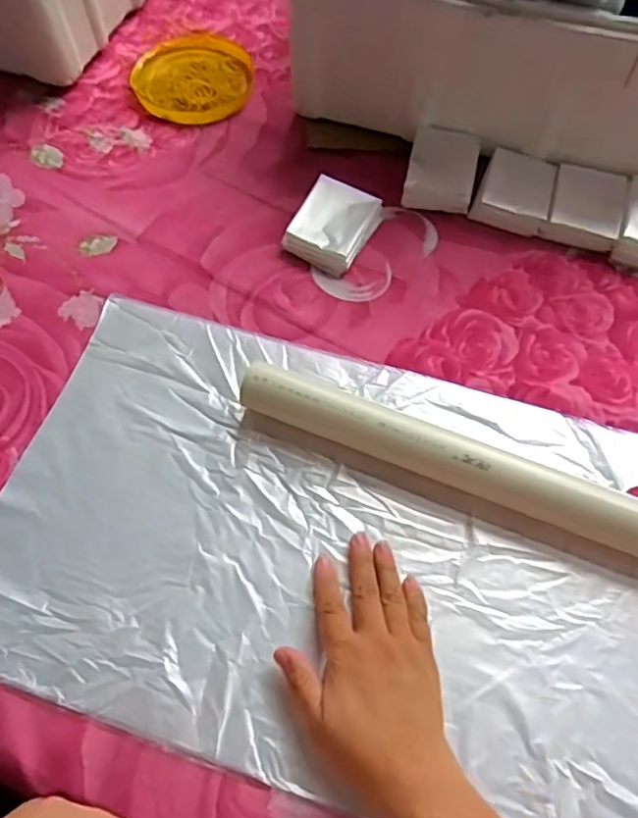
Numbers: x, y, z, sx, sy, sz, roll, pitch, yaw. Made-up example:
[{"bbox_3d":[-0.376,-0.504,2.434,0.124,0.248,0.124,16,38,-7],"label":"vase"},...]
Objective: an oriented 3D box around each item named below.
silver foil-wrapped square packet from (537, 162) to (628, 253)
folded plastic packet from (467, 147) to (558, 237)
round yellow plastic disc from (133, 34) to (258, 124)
[{"bbox_3d":[0.256,-0.194,0.573,0.065,0.025,0.086,18,63,9],"label":"silver foil-wrapped square packet"},{"bbox_3d":[0.194,-0.213,0.584,0.069,0.028,0.087,21,64,11],"label":"folded plastic packet"},{"bbox_3d":[-0.141,-0.381,0.675,0.132,0.020,0.143,-1,62,2],"label":"round yellow plastic disc"}]

